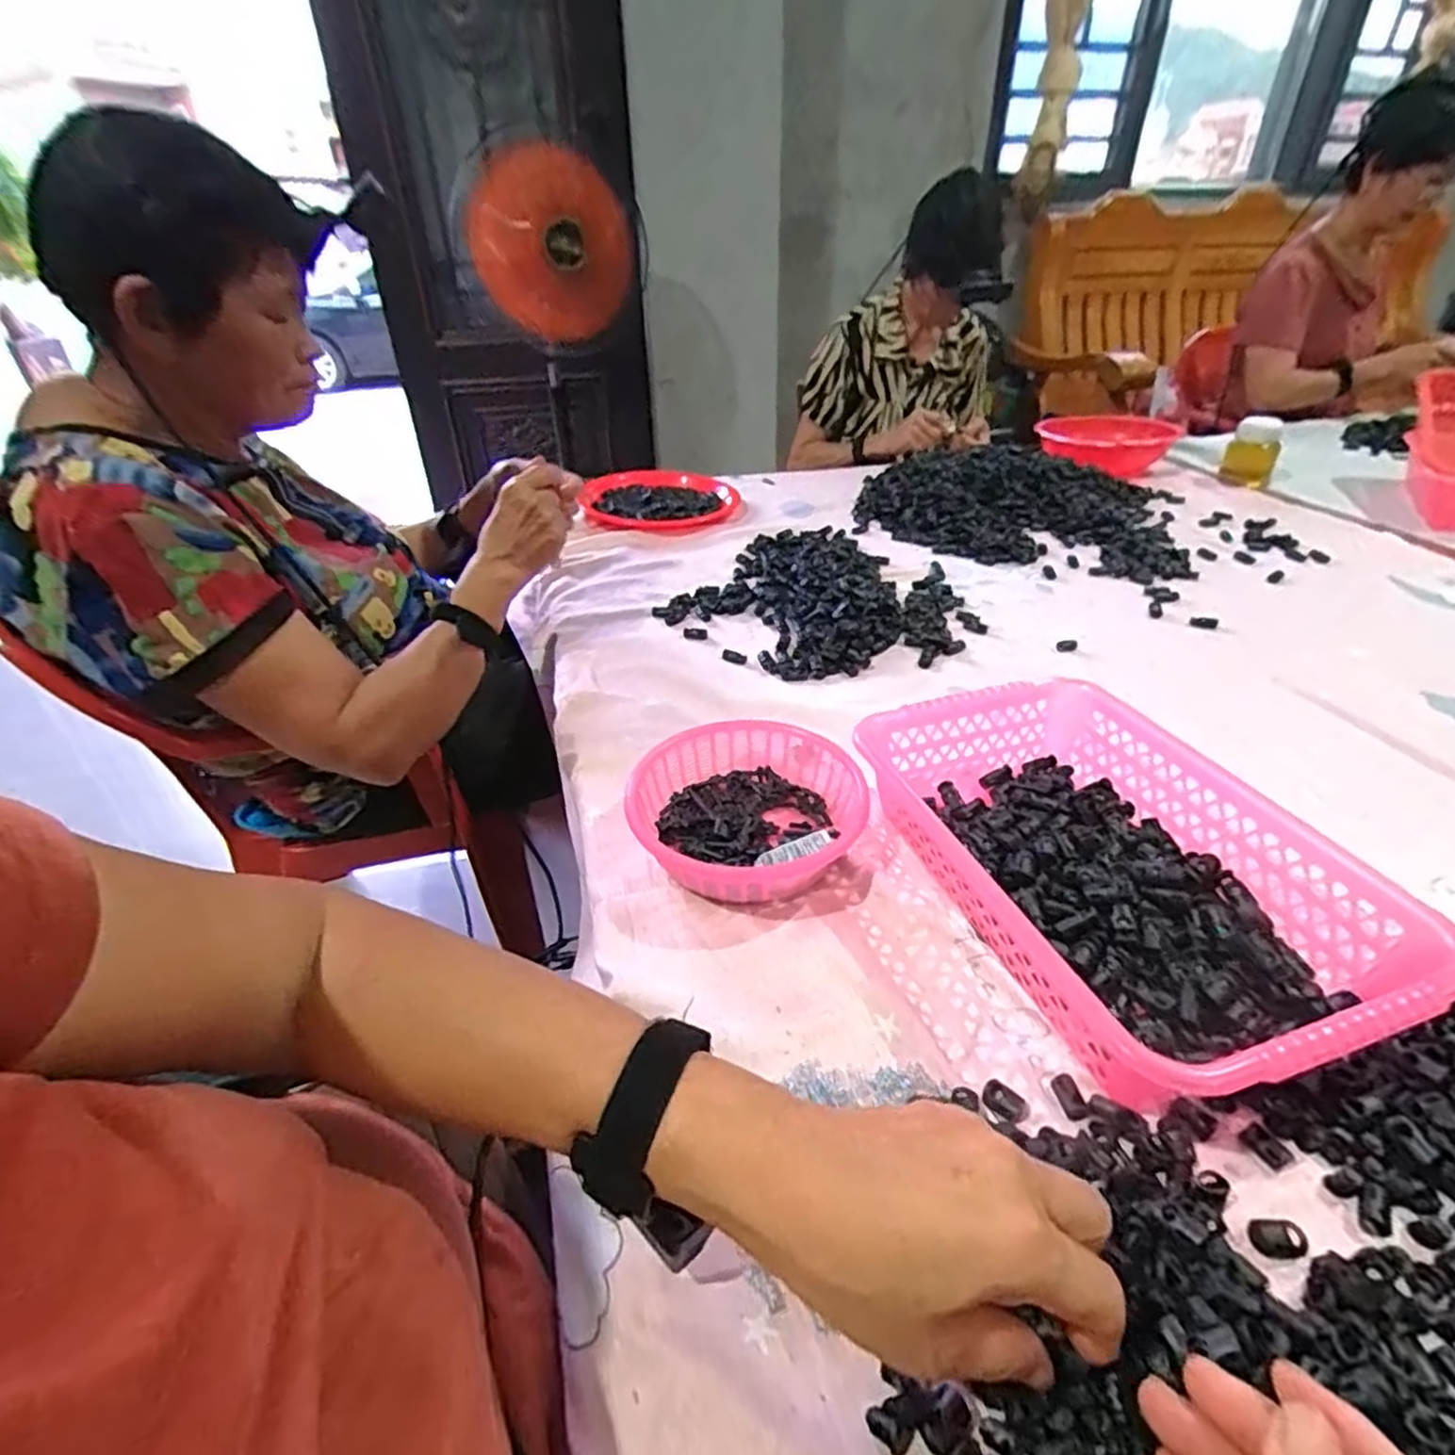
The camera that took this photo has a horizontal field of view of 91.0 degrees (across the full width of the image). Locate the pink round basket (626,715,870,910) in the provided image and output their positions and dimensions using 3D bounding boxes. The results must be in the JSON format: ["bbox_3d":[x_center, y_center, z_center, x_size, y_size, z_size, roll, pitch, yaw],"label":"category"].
[{"bbox_3d":[0.013,0.062,0.527,0.160,0.054,0.165,-1,35,1],"label":"pink round basket"}]

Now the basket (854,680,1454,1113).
[{"bbox_3d":[0.242,0.087,0.466,0.202,0.075,0.304,-13,37,-16],"label":"basket"}]

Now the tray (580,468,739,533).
[{"bbox_3d":[-0.118,-0.384,1.189,0.243,0.031,0.255,-12,37,-14],"label":"tray"}]

